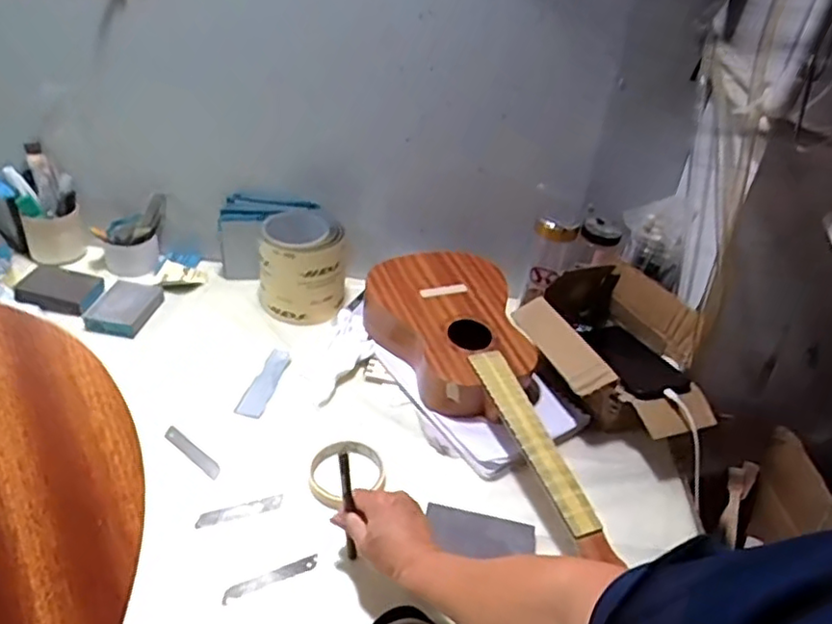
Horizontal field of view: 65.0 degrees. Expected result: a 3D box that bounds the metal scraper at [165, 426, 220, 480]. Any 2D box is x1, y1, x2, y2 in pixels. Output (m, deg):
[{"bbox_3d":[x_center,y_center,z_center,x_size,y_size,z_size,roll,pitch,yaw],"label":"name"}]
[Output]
[{"bbox_3d":[-0.259,0.163,0.761,0.091,0.004,0.018,32,44,24],"label":"metal scraper"}]

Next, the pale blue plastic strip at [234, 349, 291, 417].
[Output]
[{"bbox_3d":[-0.199,0.093,0.864,0.032,0.006,0.115,16,42,6],"label":"pale blue plastic strip"}]

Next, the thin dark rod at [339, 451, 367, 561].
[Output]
[{"bbox_3d":[-0.067,0.193,0.649,0.012,0.134,0.013,-13,25,-24],"label":"thin dark rod"}]

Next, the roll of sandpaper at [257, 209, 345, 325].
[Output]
[{"bbox_3d":[-0.170,-0.065,0.968,0.121,0.123,0.104,-2,37,-11],"label":"roll of sandpaper"}]

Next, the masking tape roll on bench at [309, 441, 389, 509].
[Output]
[{"bbox_3d":[-0.077,0.181,0.741,0.094,0.023,0.084,-15,42,-27],"label":"masking tape roll on bench"}]

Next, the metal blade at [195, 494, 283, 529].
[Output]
[{"bbox_3d":[-0.190,0.214,0.704,0.090,0.004,0.017,-8,39,-19],"label":"metal blade"}]

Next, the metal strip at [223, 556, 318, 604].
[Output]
[{"bbox_3d":[-0.143,0.263,0.644,0.095,0.004,0.015,-12,40,-23],"label":"metal strip"}]

